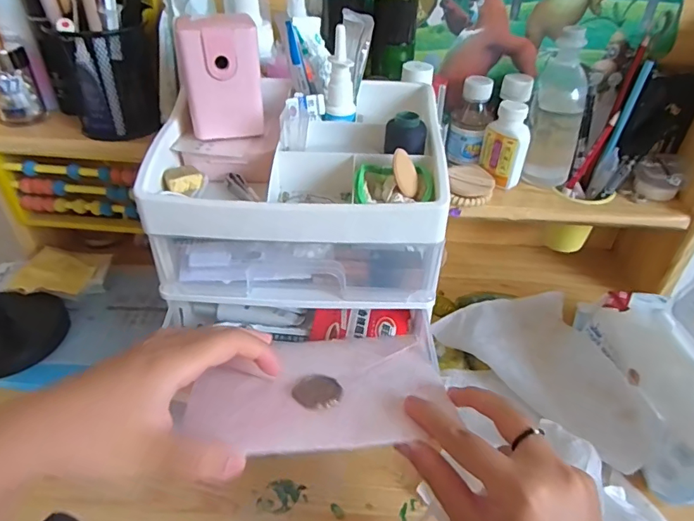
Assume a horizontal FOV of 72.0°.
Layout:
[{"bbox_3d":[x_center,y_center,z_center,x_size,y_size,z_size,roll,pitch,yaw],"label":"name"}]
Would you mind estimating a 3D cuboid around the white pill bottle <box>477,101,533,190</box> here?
[{"bbox_3d":[0.164,-0.120,0.497,0.026,0.084,0.044,-24,44,-27],"label":"white pill bottle"}]

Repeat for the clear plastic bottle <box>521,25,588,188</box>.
[{"bbox_3d":[0.214,-0.150,0.486,0.053,0.150,0.058,16,41,19],"label":"clear plastic bottle"}]

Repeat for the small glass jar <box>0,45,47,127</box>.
[{"bbox_3d":[-0.342,-0.177,0.488,0.042,0.071,0.037,-24,44,-27],"label":"small glass jar"}]

